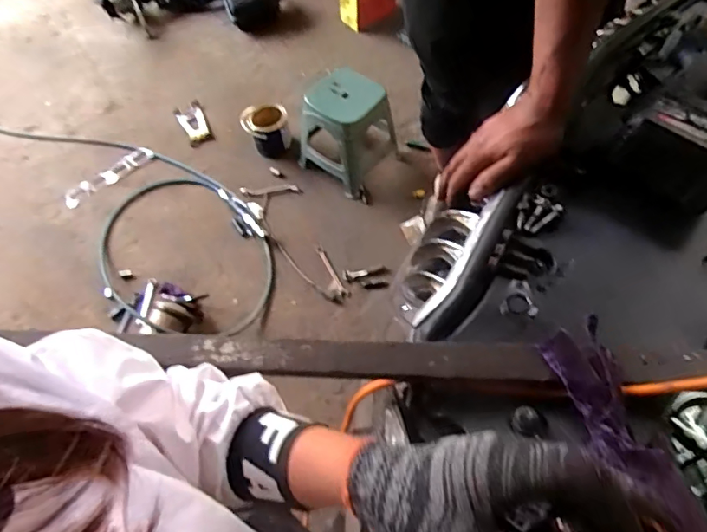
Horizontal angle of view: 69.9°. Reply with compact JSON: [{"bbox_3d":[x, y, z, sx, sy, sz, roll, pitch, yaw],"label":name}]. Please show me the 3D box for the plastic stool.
[{"bbox_3d":[-0.030,-0.506,1.860,0.287,0.319,0.290,37,68,22],"label":"plastic stool"}]

